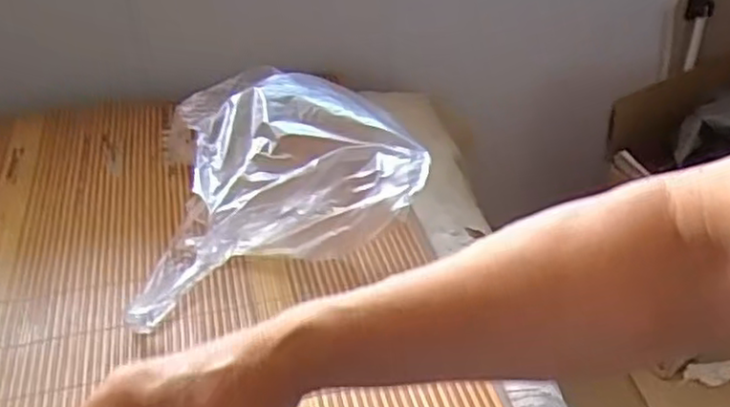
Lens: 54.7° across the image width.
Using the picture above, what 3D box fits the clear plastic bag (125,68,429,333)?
[{"bbox_3d":[-0.120,-0.041,0.812,0.315,0.137,0.289,-12,38,-13],"label":"clear plastic bag"}]

